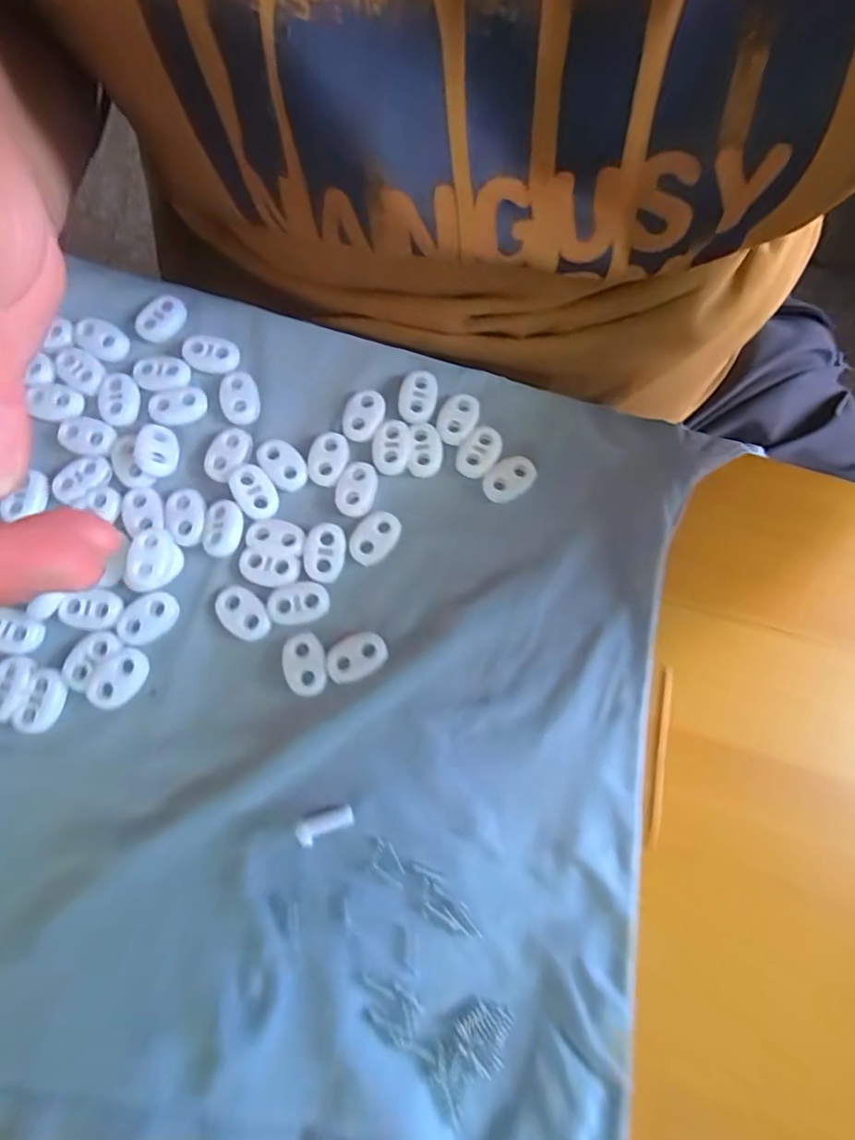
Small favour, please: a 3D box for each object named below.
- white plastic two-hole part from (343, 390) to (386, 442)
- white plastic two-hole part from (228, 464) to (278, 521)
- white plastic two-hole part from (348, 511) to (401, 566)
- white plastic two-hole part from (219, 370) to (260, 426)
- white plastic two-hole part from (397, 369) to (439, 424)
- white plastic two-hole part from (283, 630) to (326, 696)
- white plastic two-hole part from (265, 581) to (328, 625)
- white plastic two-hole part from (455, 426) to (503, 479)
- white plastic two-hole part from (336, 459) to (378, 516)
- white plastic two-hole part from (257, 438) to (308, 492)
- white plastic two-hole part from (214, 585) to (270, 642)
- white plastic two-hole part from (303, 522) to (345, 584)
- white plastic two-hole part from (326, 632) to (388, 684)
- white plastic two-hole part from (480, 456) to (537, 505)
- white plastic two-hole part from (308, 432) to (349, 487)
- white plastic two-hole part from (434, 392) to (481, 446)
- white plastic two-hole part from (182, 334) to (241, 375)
[{"bbox_3d":[-0.026,-0.063,0.214,0.015,0.004,0.022,27,78,5],"label":"white plastic two-hole part"},{"bbox_3d":[-0.067,-0.030,0.204,0.015,0.004,0.023,-28,79,-7],"label":"white plastic two-hole part"},{"bbox_3d":[-0.020,-0.013,0.203,0.015,0.004,0.022,37,79,7],"label":"white plastic two-hole part"},{"bbox_3d":[-0.076,-0.069,0.216,0.015,0.004,0.022,-9,77,-3],"label":"white plastic two-hole part"},{"bbox_3d":[-0.004,-0.070,0.216,0.015,0.004,0.022,8,77,1],"label":"white plastic two-hole part"},{"bbox_3d":[-0.044,0.034,0.192,0.015,0.004,0.022,-13,78,-4],"label":"white plastic two-hole part"},{"bbox_3d":[-0.048,0.012,0.196,0.022,0.004,0.015,-13,78,-4],"label":"white plastic two-hole part"},{"bbox_3d":[0.021,-0.047,0.213,0.014,0.004,0.022,34,79,6],"label":"white plastic two-hole part"},{"bbox_3d":[-0.028,-0.032,0.207,0.015,0.004,0.022,12,77,2],"label":"white plastic two-hole part"},{"bbox_3d":[-0.057,-0.042,0.209,0.013,0.004,0.023,-40,81,-9],"label":"white plastic two-hole part"},{"bbox_3d":[-0.068,0.016,0.196,0.022,0.004,0.016,42,80,8],"label":"white plastic two-hole part"},{"bbox_3d":[-0.039,-0.007,0.201,0.015,0.004,0.022,7,77,0],"label":"white plastic two-hole part"},{"bbox_3d":[-0.026,0.032,0.195,0.022,0.004,0.015,-30,79,-8],"label":"white plastic two-hole part"},{"bbox_3d":[0.032,-0.036,0.211,0.022,0.004,0.015,-42,81,-10],"label":"white plastic two-hole part"},{"bbox_3d":[-0.039,-0.044,0.210,0.015,0.004,0.022,9,77,1],"label":"white plastic two-hole part"},{"bbox_3d":[0.012,-0.062,0.214,0.014,0.004,0.021,28,78,5],"label":"white plastic two-hole part"},{"bbox_3d":[-0.089,-0.089,0.220,0.022,0.006,0.013,9,77,1],"label":"white plastic two-hole part"}]

